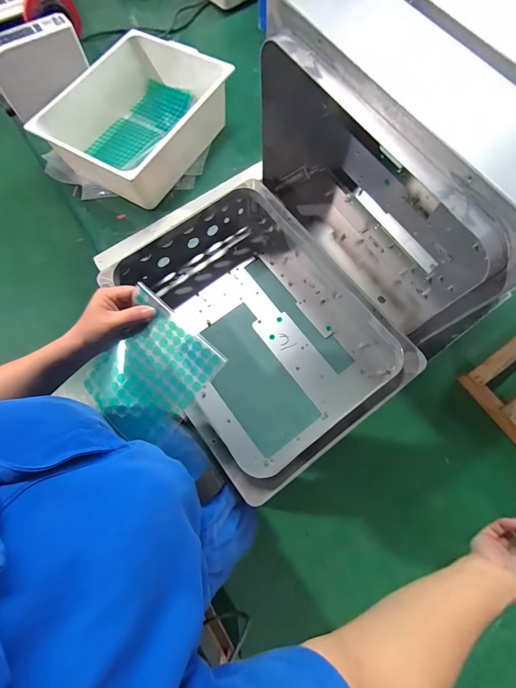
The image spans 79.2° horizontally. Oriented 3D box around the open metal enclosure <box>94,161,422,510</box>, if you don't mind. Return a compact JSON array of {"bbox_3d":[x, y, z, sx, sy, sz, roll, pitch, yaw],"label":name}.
[{"bbox_3d":[-0.003,-0.040,0.559,0.357,0.132,0.463,-36,76,-9],"label":"open metal enclosure"}]

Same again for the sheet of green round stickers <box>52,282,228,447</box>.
[{"bbox_3d":[-0.137,0.037,0.368,0.139,0.014,0.162,42,93,14],"label":"sheet of green round stickers"}]

